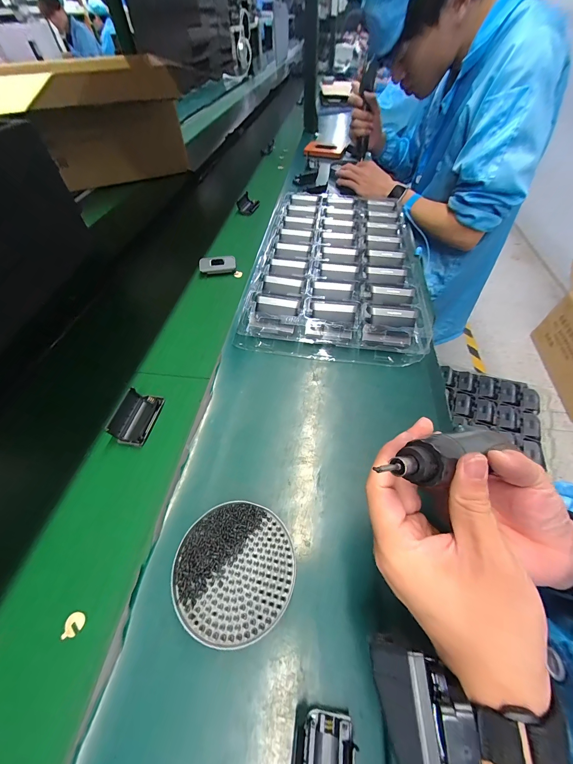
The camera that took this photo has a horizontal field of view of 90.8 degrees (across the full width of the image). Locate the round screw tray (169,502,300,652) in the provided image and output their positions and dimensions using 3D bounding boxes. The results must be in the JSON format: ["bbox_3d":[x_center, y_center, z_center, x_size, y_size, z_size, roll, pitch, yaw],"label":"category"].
[{"bbox_3d":[-0.050,0.181,0.278,0.112,0.022,0.108,2,56,-3],"label":"round screw tray"}]

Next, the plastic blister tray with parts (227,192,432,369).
[{"bbox_3d":[0.103,-0.247,0.579,0.298,0.068,0.496,6,53,7],"label":"plastic blister tray with parts"}]

